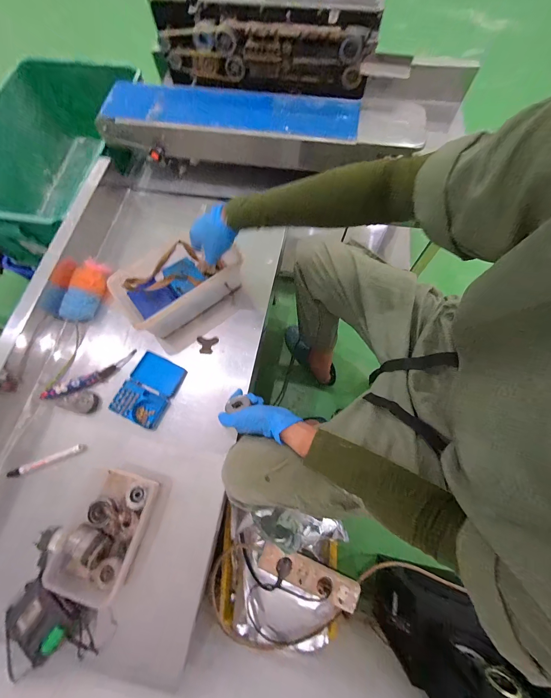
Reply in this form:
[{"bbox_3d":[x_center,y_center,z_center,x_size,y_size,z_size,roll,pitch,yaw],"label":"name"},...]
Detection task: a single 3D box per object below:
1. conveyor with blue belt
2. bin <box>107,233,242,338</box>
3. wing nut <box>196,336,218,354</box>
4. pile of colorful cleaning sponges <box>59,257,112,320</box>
[{"bbox_3d":[-0.042,-0.564,0.714,0.771,0.093,0.176,6,71,3],"label":"conveyor with blue belt"},{"bbox_3d":[-0.206,-0.146,0.637,0.253,0.119,0.137,-35,74,-10],"label":"bin"},{"bbox_3d":[-0.162,-0.009,0.648,0.048,0.019,0.042,6,71,3],"label":"wing nut"},{"bbox_3d":[-0.454,-0.140,0.671,0.053,0.054,0.150,15,72,6],"label":"pile of colorful cleaning sponges"}]

